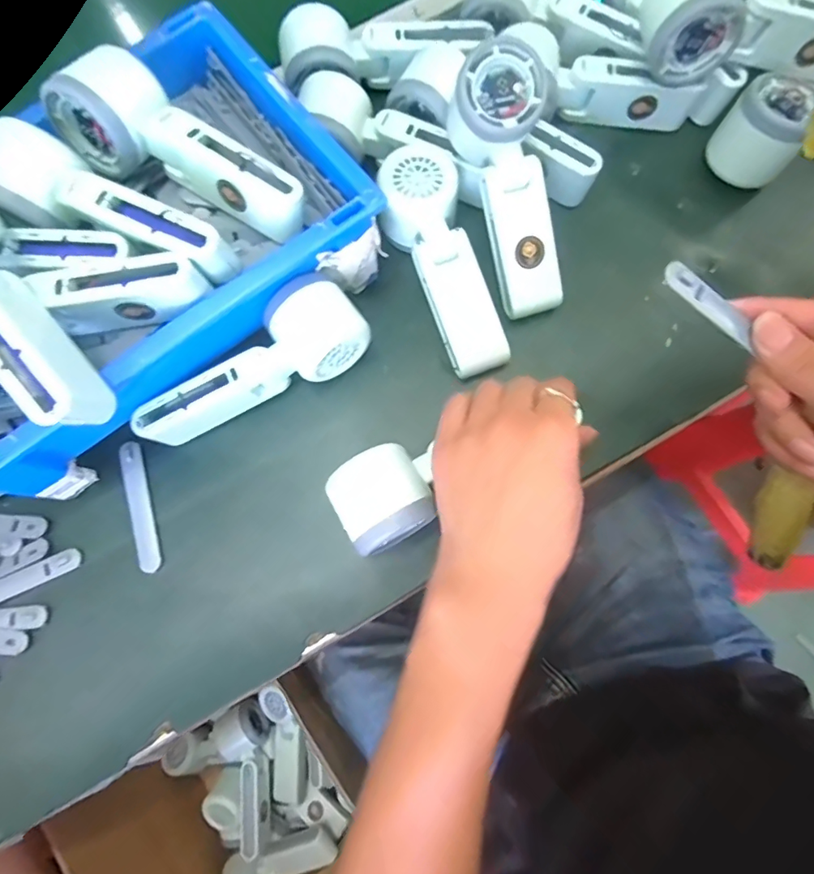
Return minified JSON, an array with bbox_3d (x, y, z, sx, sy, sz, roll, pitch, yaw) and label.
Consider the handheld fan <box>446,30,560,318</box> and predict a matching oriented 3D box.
[{"bbox_3d":[0.072,-0.172,0.345,0.053,0.046,0.166,-18,109,-4],"label":"handheld fan"}]

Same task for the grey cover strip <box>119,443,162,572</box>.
[{"bbox_3d":[-0.191,0.050,0.347,0.016,0.007,0.092,-16,77,-1],"label":"grey cover strip"}]

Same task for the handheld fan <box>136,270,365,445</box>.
[{"bbox_3d":[-0.107,-0.045,0.345,0.164,0.047,0.059,-34,78,-5],"label":"handheld fan"}]

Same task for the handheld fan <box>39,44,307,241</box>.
[{"bbox_3d":[-0.145,-0.182,0.307,0.162,0.053,0.057,31,80,9],"label":"handheld fan"}]

